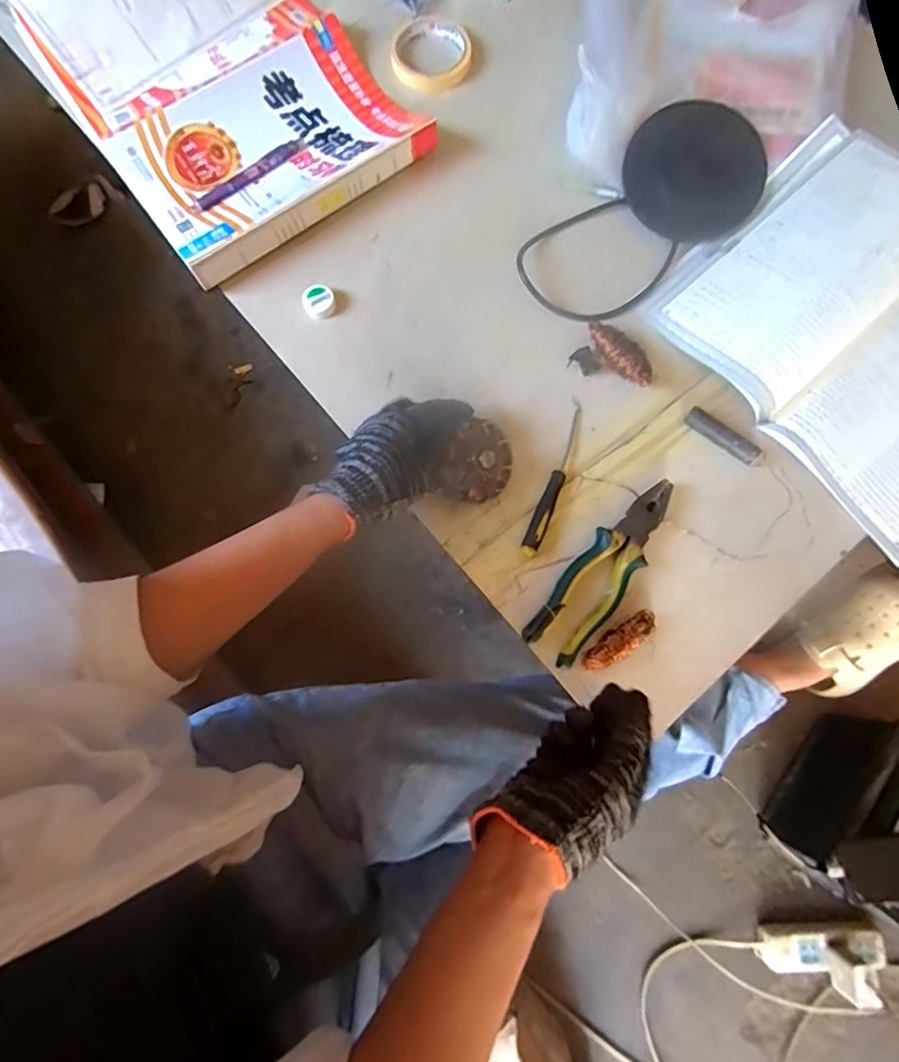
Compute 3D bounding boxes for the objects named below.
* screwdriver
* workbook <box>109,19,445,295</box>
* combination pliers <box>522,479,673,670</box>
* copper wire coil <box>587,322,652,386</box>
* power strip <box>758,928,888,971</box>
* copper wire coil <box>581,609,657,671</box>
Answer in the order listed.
[{"bbox_3d":[0.101,-0.052,0.522,0.019,0.014,0.163,19,78,3],"label":"screwdriver"},{"bbox_3d":[-0.190,-0.411,0.583,0.284,0.031,0.205,-35,80,-8],"label":"workbook"},{"bbox_3d":[0.142,0.033,0.500,0.051,0.019,0.190,37,80,7],"label":"combination pliers"},{"bbox_3d":[0.165,-0.172,0.538,0.033,0.028,0.080,-28,79,-7],"label":"copper wire coil"},{"bbox_3d":[0.545,0.613,0.809,0.178,0.041,0.051,-3,78,-1],"label":"power strip"},{"bbox_3d":[0.151,0.097,0.487,0.077,0.016,0.025,-30,80,-7],"label":"copper wire coil"}]

